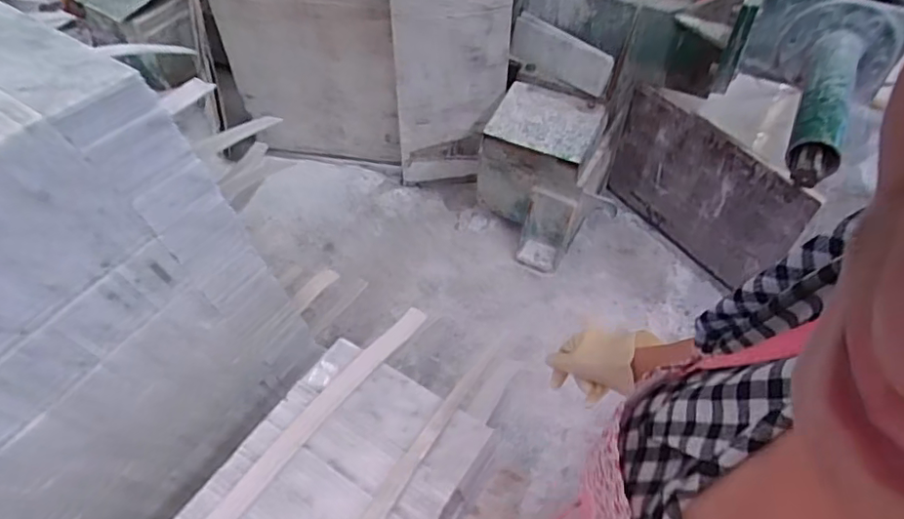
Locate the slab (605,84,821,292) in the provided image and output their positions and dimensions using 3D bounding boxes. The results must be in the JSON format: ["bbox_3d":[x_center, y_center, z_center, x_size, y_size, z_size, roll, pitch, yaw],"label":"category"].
[{"bbox_3d":[0.679,-0.178,1.664,0.040,0.426,0.565,-25,53,-22],"label":"slab"}]

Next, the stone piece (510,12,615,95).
[{"bbox_3d":[0.300,-0.567,1.628,0.294,0.122,0.045,26,15,7],"label":"stone piece"}]

